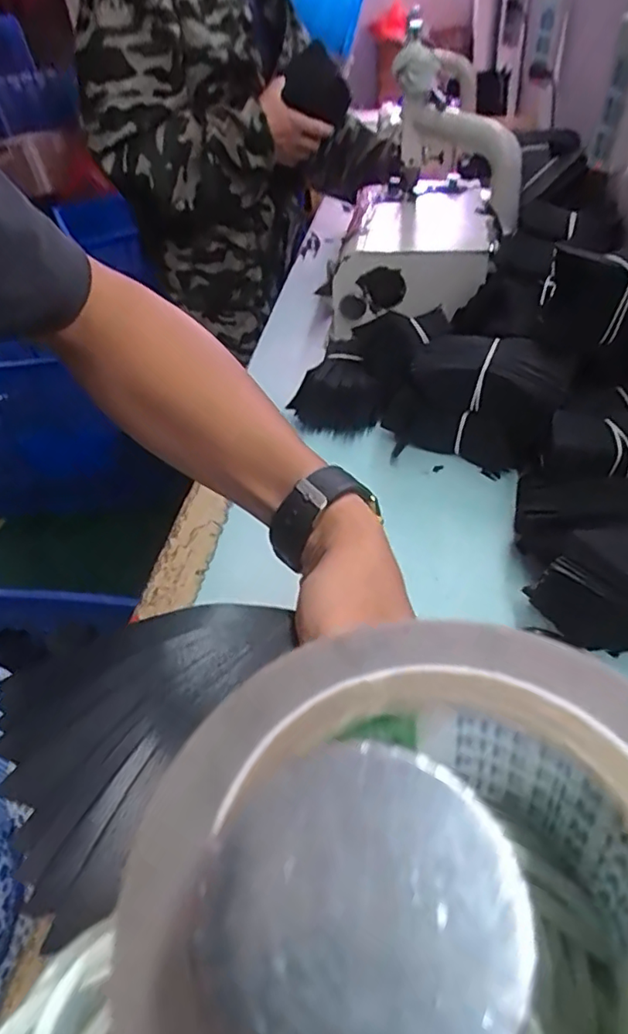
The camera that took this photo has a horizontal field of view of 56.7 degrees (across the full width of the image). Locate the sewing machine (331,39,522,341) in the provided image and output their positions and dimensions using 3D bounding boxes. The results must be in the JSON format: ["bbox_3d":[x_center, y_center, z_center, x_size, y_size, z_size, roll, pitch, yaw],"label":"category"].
[{"bbox_3d":[0.177,-0.486,0.891,0.255,0.267,0.346,6,44,14],"label":"sewing machine"}]

